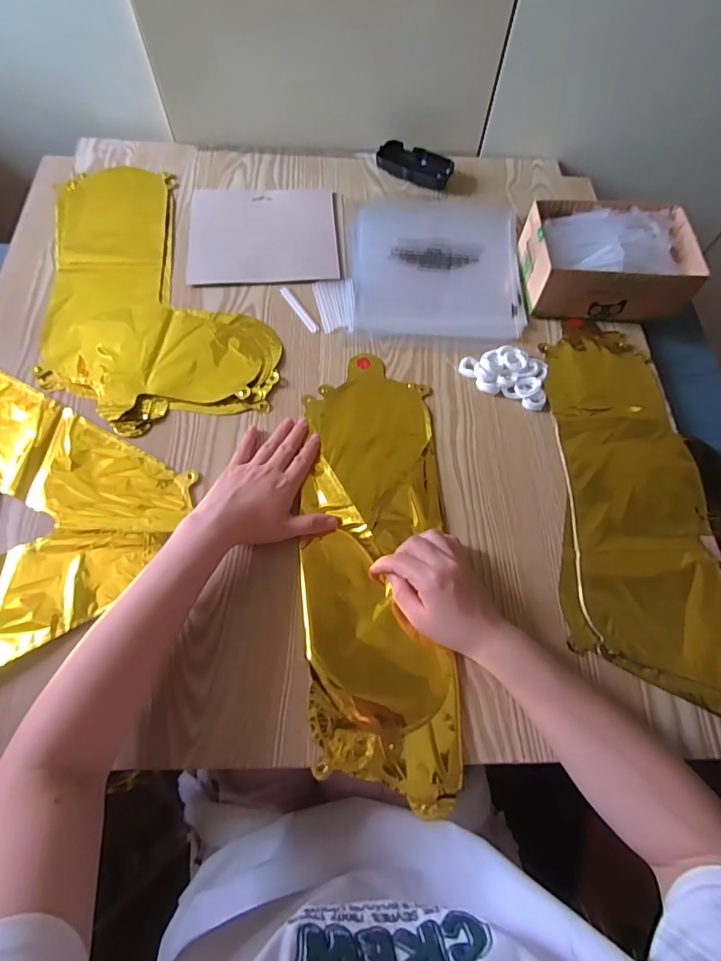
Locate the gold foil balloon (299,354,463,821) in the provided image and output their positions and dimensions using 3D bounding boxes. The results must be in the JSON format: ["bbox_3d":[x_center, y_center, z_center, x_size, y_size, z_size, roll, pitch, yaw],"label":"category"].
[{"bbox_3d":[0.014,0.061,0.453,0.136,0.014,0.423,-1,65,-2],"label":"gold foil balloon"}]

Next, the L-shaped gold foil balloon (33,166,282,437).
[{"bbox_3d":[-0.253,-0.247,0.567,0.247,0.010,0.411,-12,67,-7],"label":"L-shaped gold foil balloon"}]

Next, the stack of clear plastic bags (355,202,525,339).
[{"bbox_3d":[0.101,-0.292,0.614,0.215,0.008,0.248,3,66,-1],"label":"stack of clear plastic bags"}]

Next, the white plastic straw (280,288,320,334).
[{"bbox_3d":[-0.075,-0.208,0.558,0.012,0.004,0.081,-30,71,-14],"label":"white plastic straw"}]

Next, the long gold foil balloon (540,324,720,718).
[{"bbox_3d":[0.273,0.015,0.472,0.165,0.006,0.415,-1,66,-3],"label":"long gold foil balloon"}]

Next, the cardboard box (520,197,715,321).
[{"bbox_3d":[0.294,-0.267,0.558,0.179,0.069,0.129,1,66,-2],"label":"cardboard box"}]

